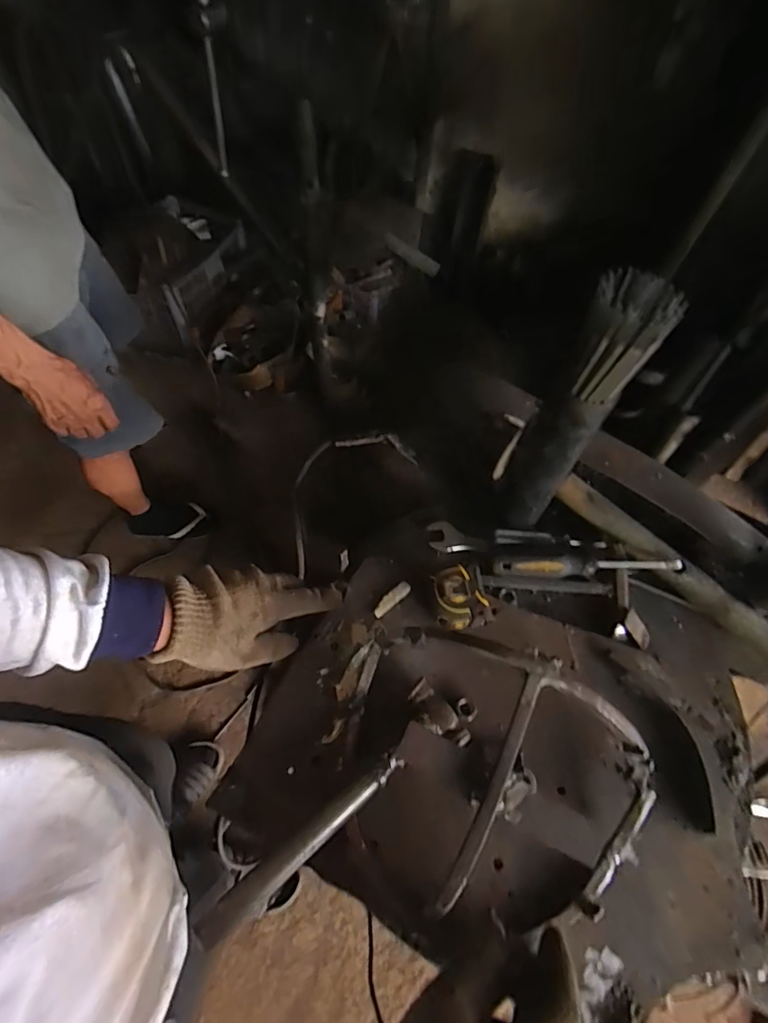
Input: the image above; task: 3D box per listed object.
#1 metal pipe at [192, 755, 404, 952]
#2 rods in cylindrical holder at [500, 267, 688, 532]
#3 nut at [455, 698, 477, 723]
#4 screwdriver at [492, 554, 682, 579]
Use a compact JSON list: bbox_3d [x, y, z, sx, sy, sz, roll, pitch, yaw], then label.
[{"bbox_3d":[-0.056,0.246,0.378,0.175,0.020,0.020,-31,68,-29],"label":"metal pipe"},{"bbox_3d":[0.161,-0.083,0.438,0.052,0.253,0.057,25,62,9],"label":"rods in cylindrical holder"},{"bbox_3d":[0.074,0.179,0.455,0.020,0.009,0.020,2,61,-3],"label":"nut"},{"bbox_3d":[0.211,0.055,0.531,0.188,0.028,0.026,2,61,-3],"label":"screwdriver"}]

